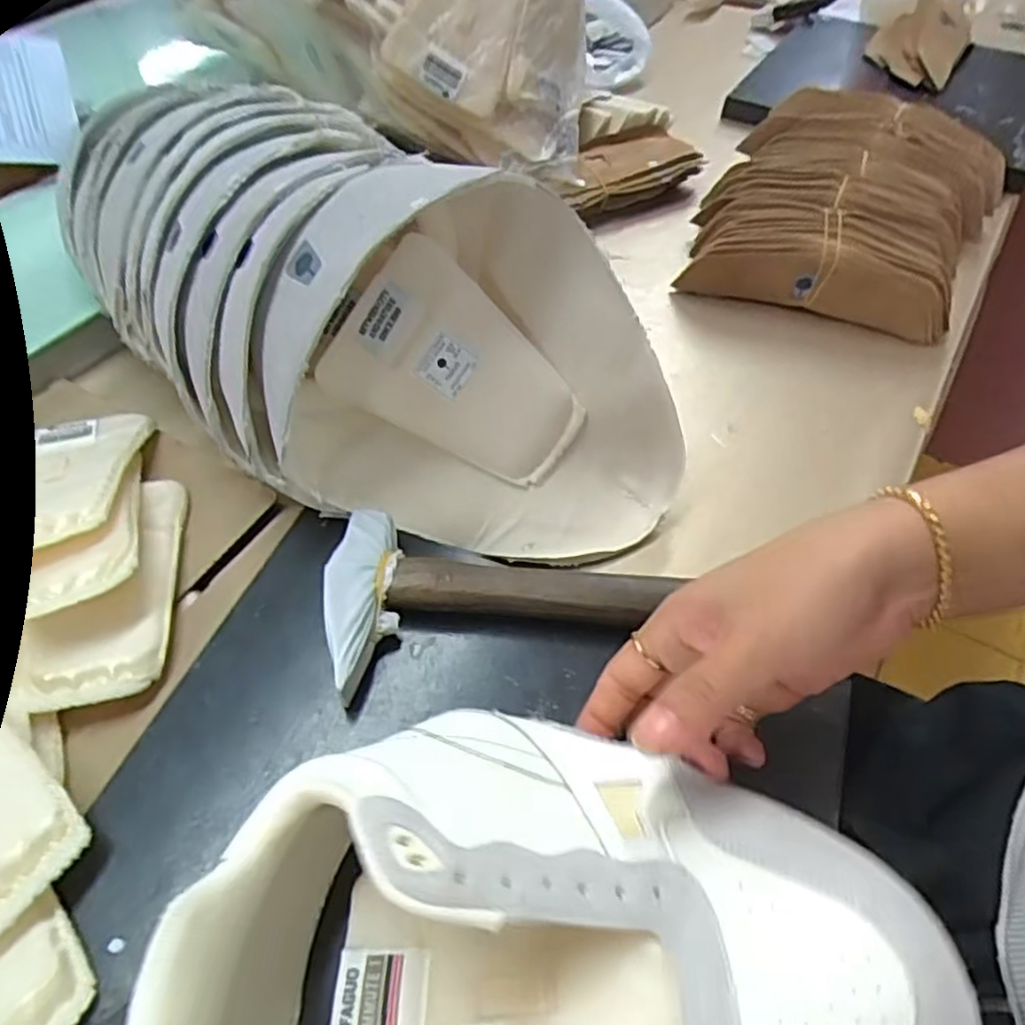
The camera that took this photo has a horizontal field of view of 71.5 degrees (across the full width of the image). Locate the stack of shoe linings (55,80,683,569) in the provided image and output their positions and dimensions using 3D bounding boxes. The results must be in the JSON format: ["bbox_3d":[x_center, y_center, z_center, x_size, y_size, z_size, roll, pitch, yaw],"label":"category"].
[{"bbox_3d":[-0.094,-0.108,0.408,0.362,0.175,0.173,33,58,22],"label":"stack of shoe linings"}]

